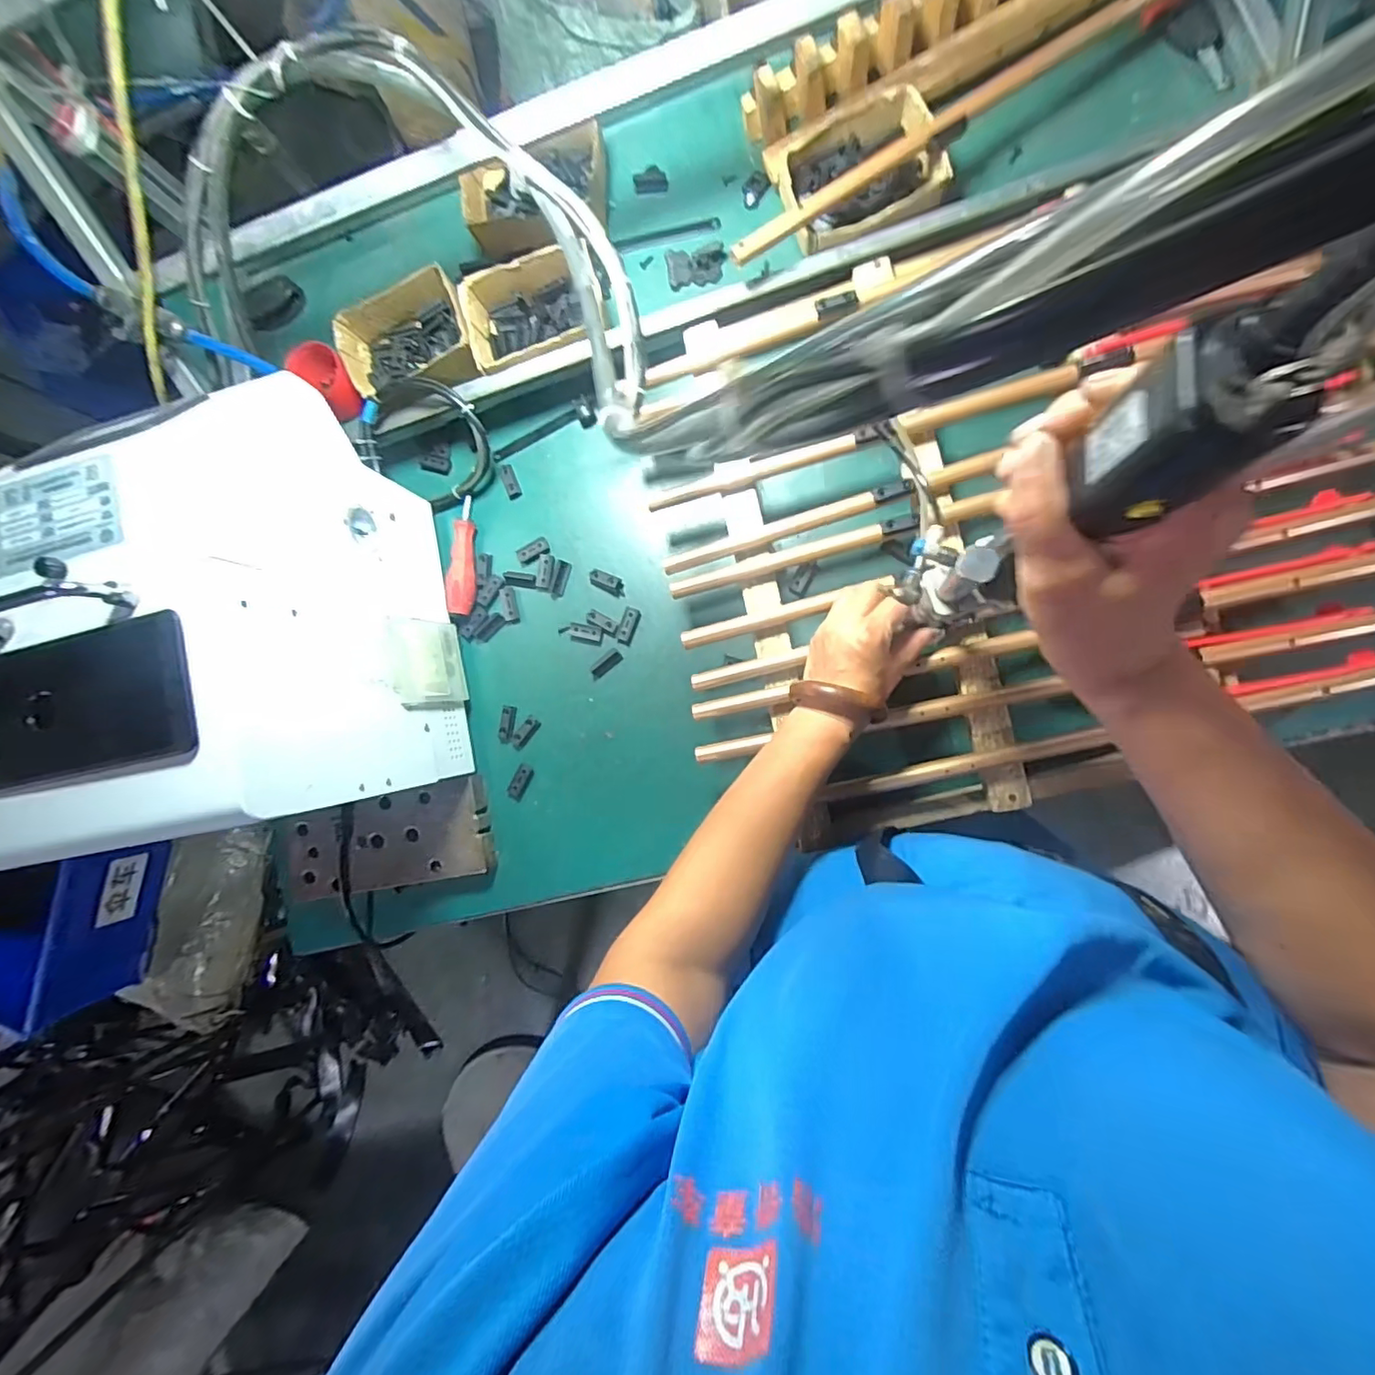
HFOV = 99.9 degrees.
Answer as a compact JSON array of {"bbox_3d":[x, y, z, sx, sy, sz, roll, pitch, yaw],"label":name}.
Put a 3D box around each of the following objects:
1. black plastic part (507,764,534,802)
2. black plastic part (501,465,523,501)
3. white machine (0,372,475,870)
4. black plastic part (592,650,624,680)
[{"bbox_3d":[-0.181,0.103,0.625,0.018,0.006,0.040,27,93,9],"label":"black plastic part"},{"bbox_3d":[-0.193,-0.224,0.628,0.015,0.005,0.035,-20,86,8],"label":"black plastic part"},{"bbox_3d":[-0.378,-0.060,0.514,0.233,0.304,0.327,-9,87,8],"label":"white machine"},{"bbox_3d":[-0.085,-0.025,0.607,0.039,0.005,0.015,-38,83,6],"label":"black plastic part"}]

